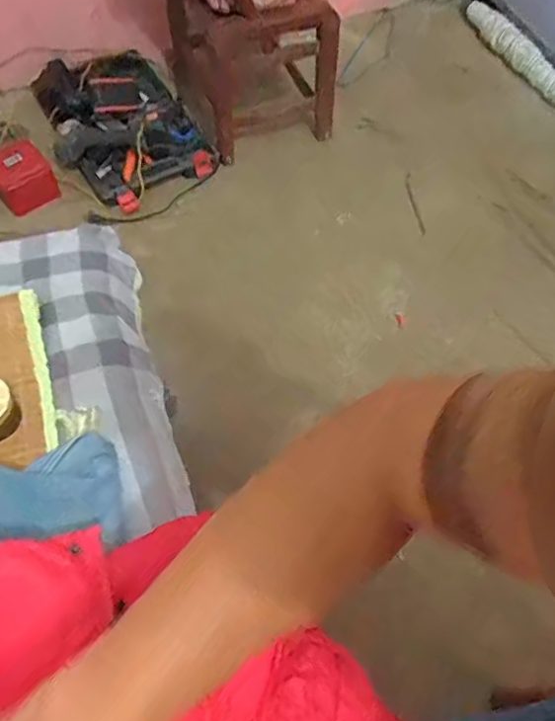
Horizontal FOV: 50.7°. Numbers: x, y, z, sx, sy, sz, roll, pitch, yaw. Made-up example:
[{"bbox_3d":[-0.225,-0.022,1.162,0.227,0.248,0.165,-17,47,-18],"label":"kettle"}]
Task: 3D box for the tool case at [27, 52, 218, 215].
[{"bbox_3d":[-0.367,-0.586,1.341,0.323,0.169,0.491,-21,61,-12],"label":"tool case"}]

